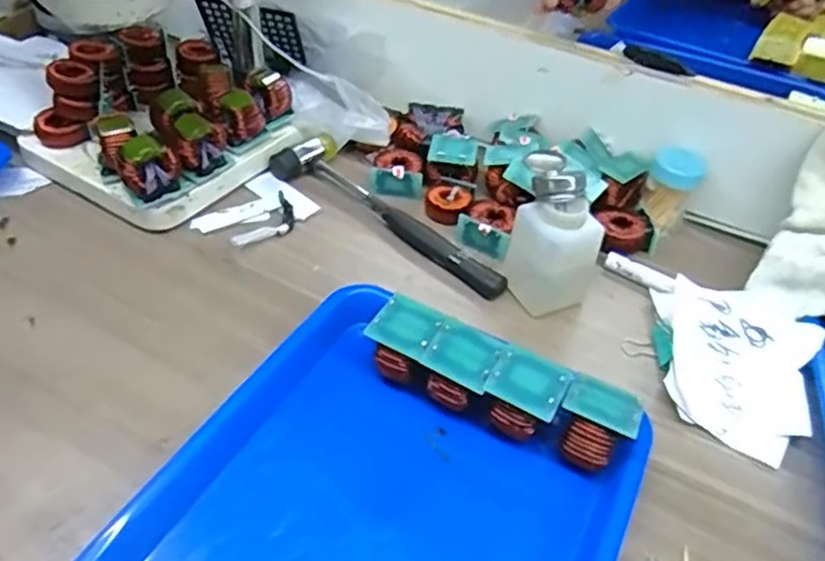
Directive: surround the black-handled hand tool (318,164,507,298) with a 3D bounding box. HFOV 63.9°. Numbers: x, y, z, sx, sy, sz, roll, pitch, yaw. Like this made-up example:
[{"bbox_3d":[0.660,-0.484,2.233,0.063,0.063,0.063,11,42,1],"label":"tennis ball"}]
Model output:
[{"bbox_3d":[-0.009,-0.054,0.619,0.027,0.019,0.240,-29,53,-32],"label":"black-handled hand tool"}]

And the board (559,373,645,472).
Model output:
[{"bbox_3d":[0.118,0.093,0.424,0.047,0.042,0.047,22,44,18],"label":"board"}]

